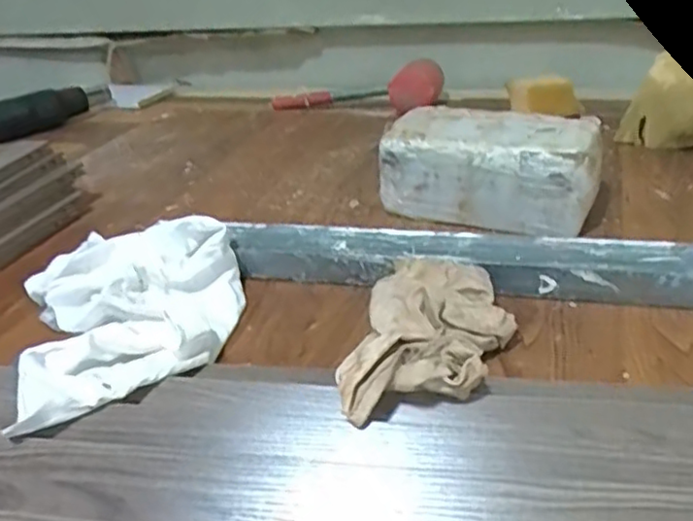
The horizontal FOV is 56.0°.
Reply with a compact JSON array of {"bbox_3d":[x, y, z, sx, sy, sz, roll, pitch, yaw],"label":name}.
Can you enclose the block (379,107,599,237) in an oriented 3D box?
[{"bbox_3d":[0.161,-0.103,0.746,0.240,0.107,0.108,10,33,25],"label":"block"}]

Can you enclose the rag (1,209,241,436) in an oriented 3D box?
[{"bbox_3d":[-0.185,0.046,0.584,0.201,0.067,0.241,-17,32,-18],"label":"rag"}]

